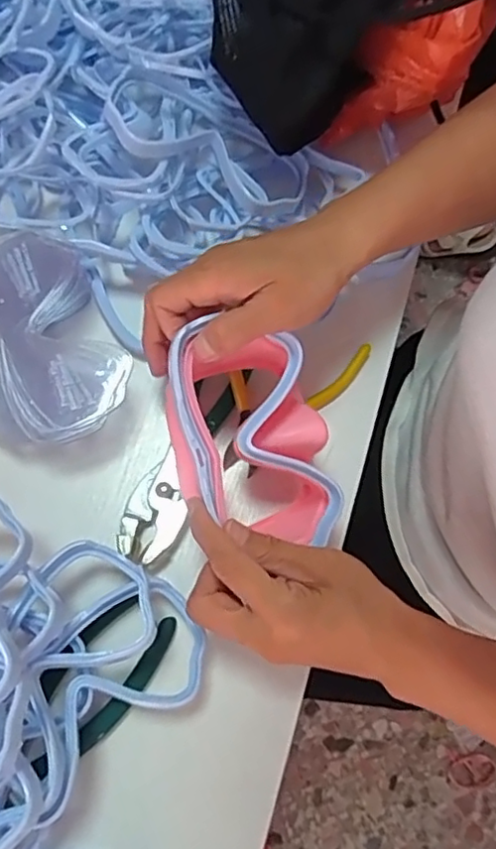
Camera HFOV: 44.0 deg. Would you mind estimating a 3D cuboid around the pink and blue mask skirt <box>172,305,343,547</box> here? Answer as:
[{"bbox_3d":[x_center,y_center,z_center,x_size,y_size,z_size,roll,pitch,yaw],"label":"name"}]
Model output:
[{"bbox_3d":[0.000,0.009,0.370,0.088,0.060,0.155,-11,91,-18],"label":"pink and blue mask skirt"}]

